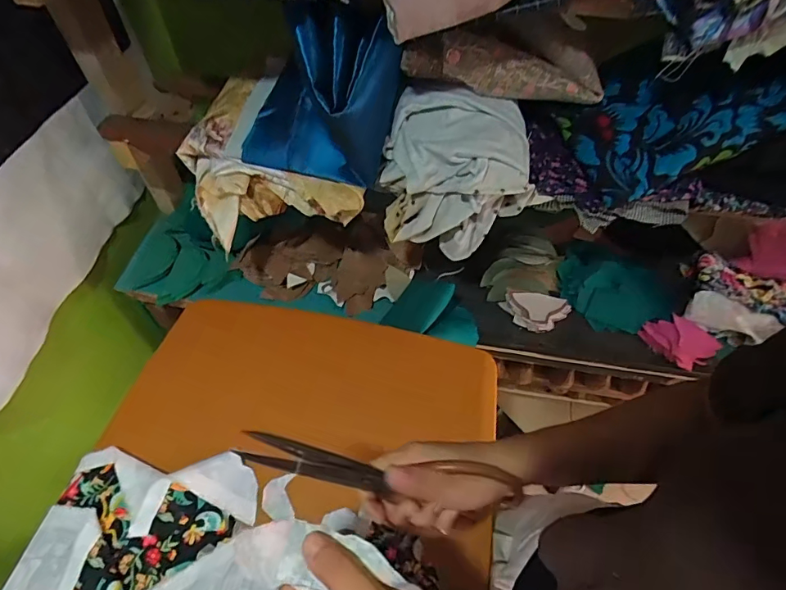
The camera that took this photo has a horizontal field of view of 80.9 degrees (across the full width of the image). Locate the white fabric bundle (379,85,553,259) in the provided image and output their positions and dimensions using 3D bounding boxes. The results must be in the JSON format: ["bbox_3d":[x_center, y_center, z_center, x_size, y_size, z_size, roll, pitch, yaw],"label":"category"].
[{"bbox_3d":[0.092,-0.161,0.617,0.204,0.162,0.129,9,53,5],"label":"white fabric bundle"}]

